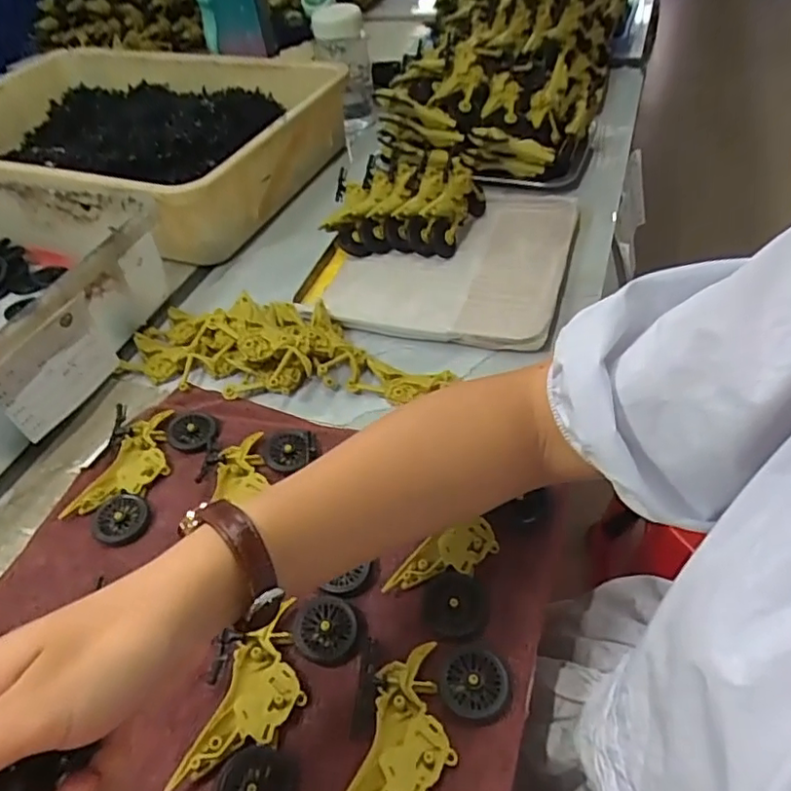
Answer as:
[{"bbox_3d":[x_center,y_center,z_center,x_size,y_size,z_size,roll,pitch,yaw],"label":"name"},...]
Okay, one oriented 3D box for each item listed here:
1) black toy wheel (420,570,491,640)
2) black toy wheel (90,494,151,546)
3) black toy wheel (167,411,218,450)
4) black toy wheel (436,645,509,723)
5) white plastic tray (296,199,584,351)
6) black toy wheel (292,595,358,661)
[{"bbox_3d":[0.035,0.122,0.355,0.039,0.007,0.037,-4,46,4],"label":"black toy wheel"},{"bbox_3d":[-0.193,0.086,0.420,0.039,0.007,0.037,-4,46,4],"label":"black toy wheel"},{"bbox_3d":[-0.158,0.026,0.472,0.037,0.008,0.036,-4,46,4],"label":"black toy wheel"},{"bbox_3d":[0.041,0.153,0.321,0.035,0.008,0.036,-4,46,4],"label":"black toy wheel"},{"bbox_3d":[0.047,-0.138,0.616,0.244,0.025,0.244,9,48,16],"label":"white plastic tray"},{"bbox_3d":[-0.041,0.134,0.348,0.036,0.006,0.035,-4,46,4],"label":"black toy wheel"}]

